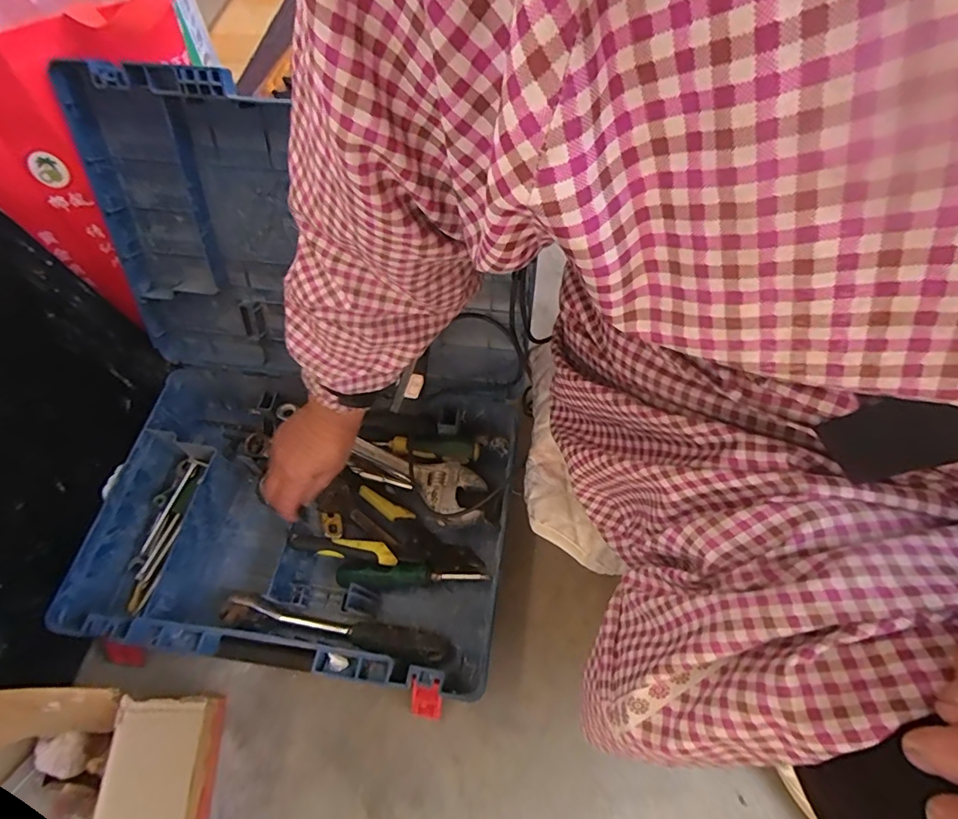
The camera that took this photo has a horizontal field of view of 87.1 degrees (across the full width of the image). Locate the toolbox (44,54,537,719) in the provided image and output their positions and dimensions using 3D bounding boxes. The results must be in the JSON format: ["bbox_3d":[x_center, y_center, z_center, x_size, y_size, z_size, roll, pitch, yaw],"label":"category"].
[{"bbox_3d":[-0.193,0.000,0.503,0.452,0.385,0.442,7,61,6],"label":"toolbox"}]

